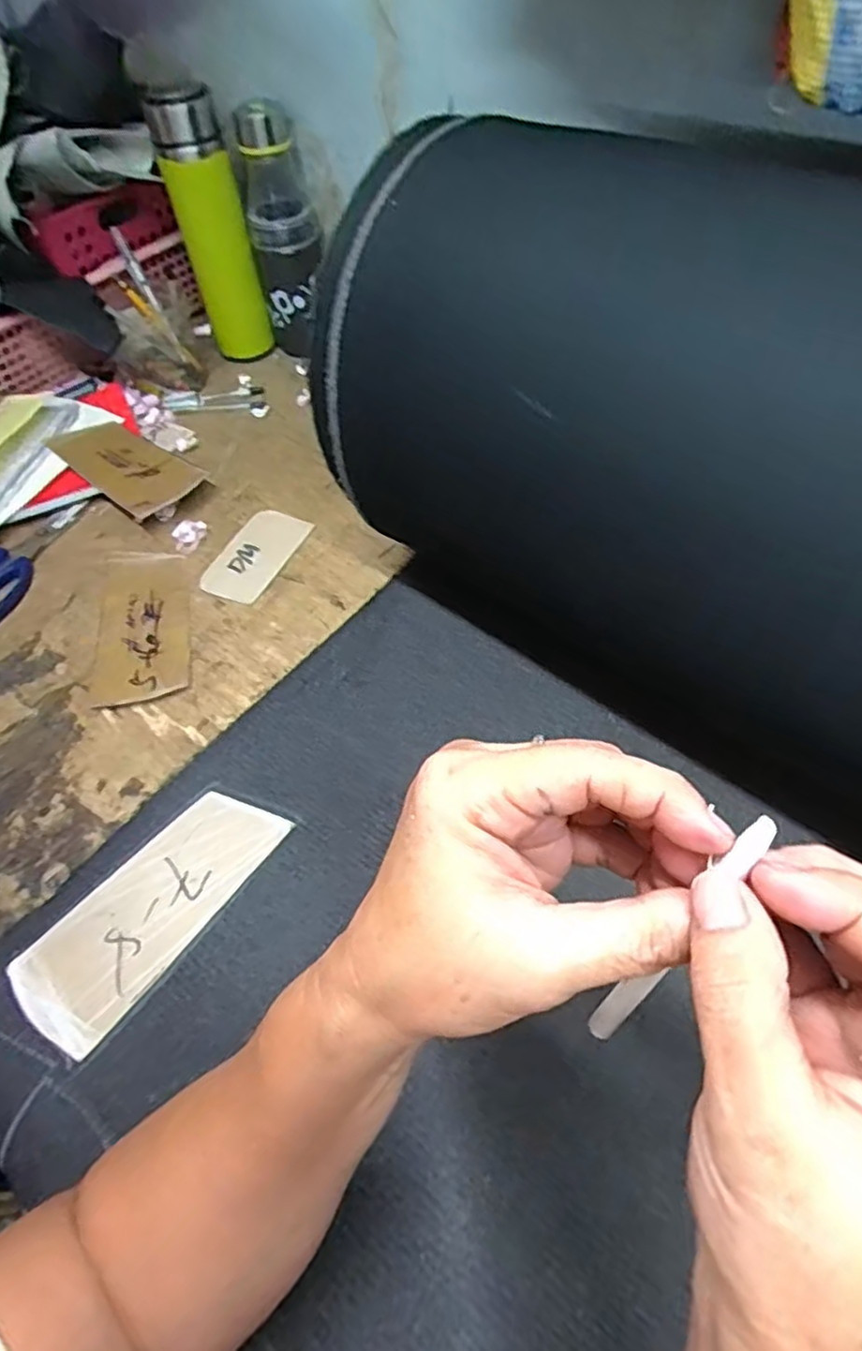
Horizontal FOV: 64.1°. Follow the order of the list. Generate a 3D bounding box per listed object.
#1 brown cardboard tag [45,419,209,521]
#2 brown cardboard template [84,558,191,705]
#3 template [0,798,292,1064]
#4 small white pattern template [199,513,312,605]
[{"bbox_3d":[-0.282,-0.197,0.638,0.165,0.012,0.071,36,66,25],"label":"brown cardboard tag"},{"bbox_3d":[-0.226,-0.038,0.541,0.076,0.007,0.143,-8,55,-3],"label":"brown cardboard template"},{"bbox_3d":[-0.163,0.135,0.407,0.071,0.005,0.159,34,63,25],"label":"template"},{"bbox_3d":[-0.149,-0.102,0.580,0.058,0.005,0.098,22,59,15],"label":"small white pattern template"}]

